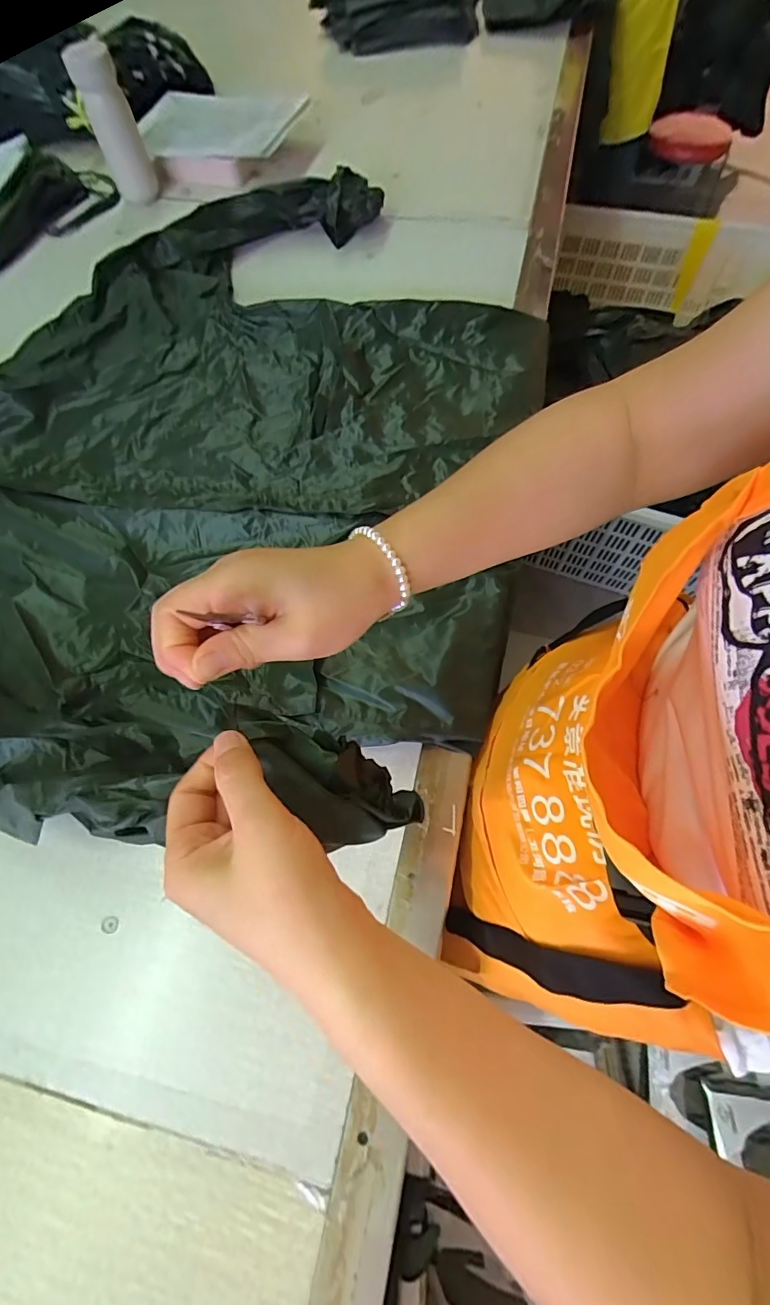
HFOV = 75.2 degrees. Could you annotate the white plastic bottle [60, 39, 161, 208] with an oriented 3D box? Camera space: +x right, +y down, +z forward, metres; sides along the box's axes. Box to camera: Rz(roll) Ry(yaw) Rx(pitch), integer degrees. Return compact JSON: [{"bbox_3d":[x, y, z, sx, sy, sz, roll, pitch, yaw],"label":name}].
[{"bbox_3d":[-0.424,-0.830,0.793,0.071,0.199,0.061,-24,92,-8],"label":"white plastic bottle"}]

